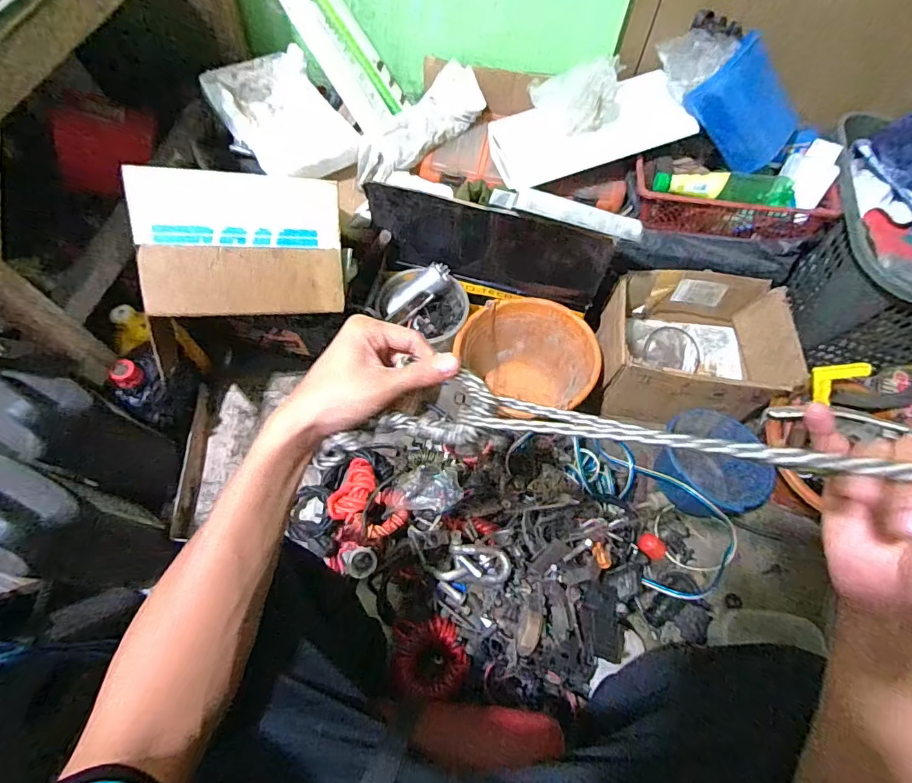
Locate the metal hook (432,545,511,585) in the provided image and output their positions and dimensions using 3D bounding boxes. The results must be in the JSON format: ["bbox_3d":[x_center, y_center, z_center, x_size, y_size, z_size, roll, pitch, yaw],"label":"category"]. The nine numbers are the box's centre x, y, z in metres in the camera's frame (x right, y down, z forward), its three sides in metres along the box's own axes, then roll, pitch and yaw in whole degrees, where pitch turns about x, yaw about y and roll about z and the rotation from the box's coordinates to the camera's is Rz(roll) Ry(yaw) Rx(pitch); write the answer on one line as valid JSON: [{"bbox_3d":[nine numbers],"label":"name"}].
[{"bbox_3d":[0.025,0.249,0.671,0.109,0.021,0.050,-1,69,16],"label":"metal hook"}]

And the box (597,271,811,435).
[{"bbox_3d":[0.432,-0.084,0.879,0.307,0.156,0.236,7,64,3],"label":"box"}]

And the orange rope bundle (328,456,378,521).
[{"bbox_3d":[-0.173,0.168,0.798,0.067,0.043,0.111,19,65,9],"label":"orange rope bundle"}]

